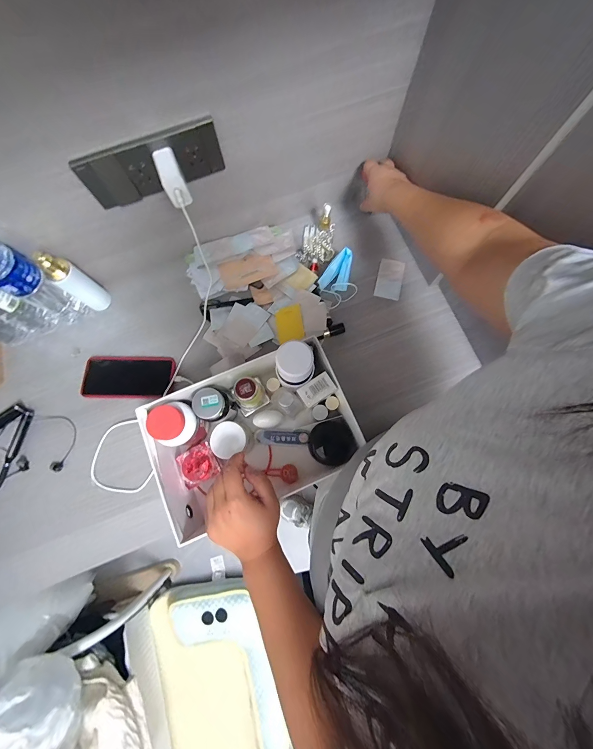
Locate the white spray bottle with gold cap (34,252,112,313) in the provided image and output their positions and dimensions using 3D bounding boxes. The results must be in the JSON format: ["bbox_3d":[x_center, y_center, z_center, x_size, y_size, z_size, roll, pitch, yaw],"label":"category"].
[{"bbox_3d":[-0.395,-0.164,0.536,0.034,0.146,0.043,41,82,8],"label":"white spray bottle with gold cap"}]

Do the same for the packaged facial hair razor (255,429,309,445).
[{"bbox_3d":[-0.026,0.112,0.540,0.093,0.015,0.025,0,78,1],"label":"packaged facial hair razor"}]

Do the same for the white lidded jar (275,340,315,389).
[{"bbox_3d":[-0.004,-0.013,0.426,0.053,0.060,0.052,0,78,1],"label":"white lidded jar"}]

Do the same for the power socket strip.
[{"bbox_3d":[-0.202,-0.298,0.428,0.192,0.074,0.011,-23,71,-4],"label":"power socket strip"}]

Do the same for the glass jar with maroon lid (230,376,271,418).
[{"bbox_3d":[-0.078,0.037,0.510,0.053,0.094,0.045,-30,79,-5],"label":"glass jar with maroon lid"}]

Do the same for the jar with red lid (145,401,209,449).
[{"bbox_3d":[-0.185,0.083,0.486,0.055,0.126,0.062,38,81,8],"label":"jar with red lid"}]

